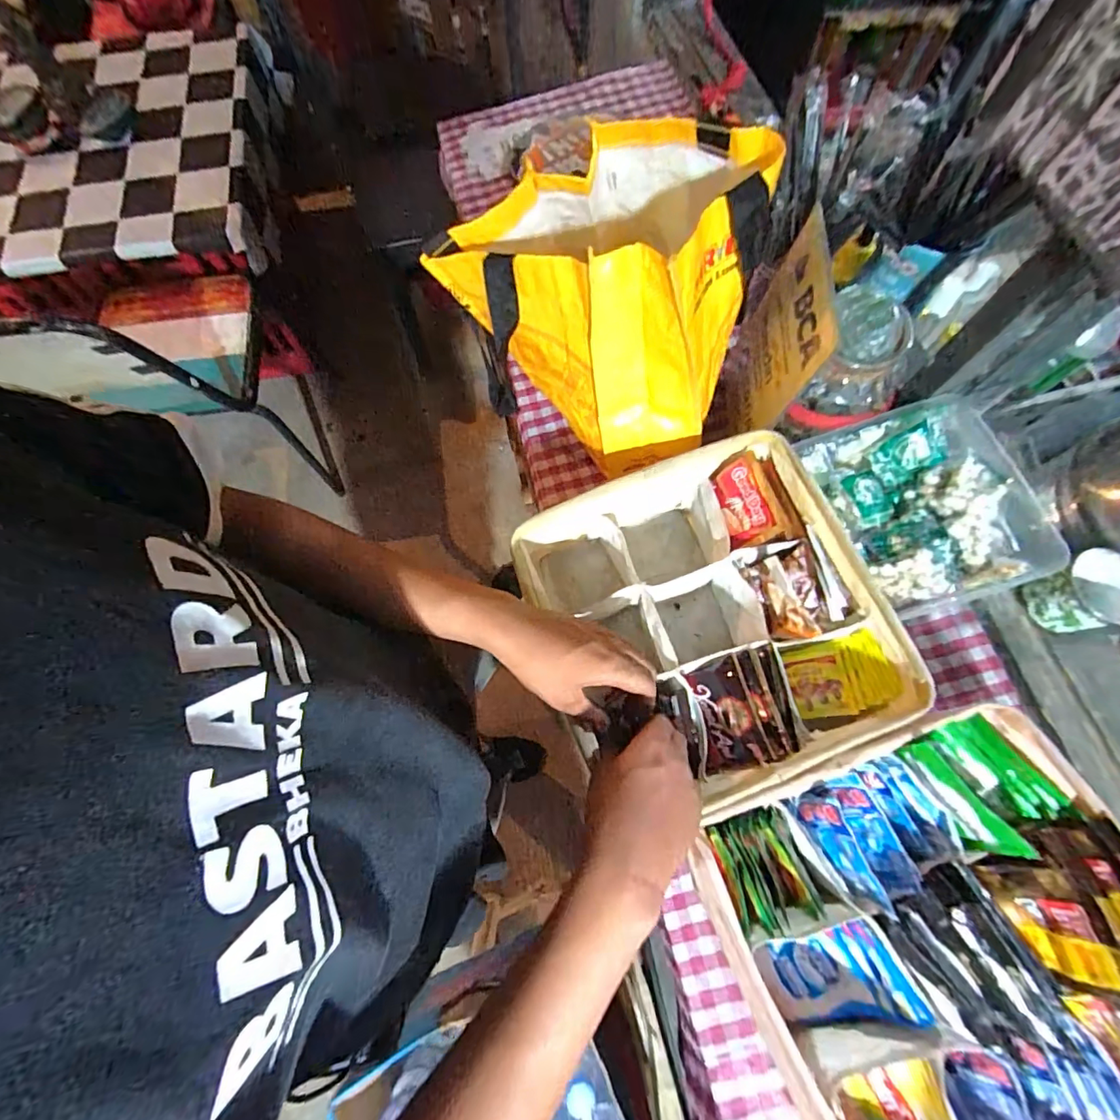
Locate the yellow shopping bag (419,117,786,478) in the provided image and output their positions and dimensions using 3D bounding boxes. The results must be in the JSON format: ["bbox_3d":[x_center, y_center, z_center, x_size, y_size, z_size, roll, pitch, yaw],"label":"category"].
[{"bbox_3d":[0.049,-0.264,0.489,0.270,0.228,0.206,31,74,11],"label":"yellow shopping bag"}]

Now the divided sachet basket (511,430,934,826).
[{"bbox_3d":[0.131,0.060,0.479,0.277,0.122,0.286,-20,72,-6],"label":"divided sachet basket"}]

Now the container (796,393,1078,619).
[{"bbox_3d":[0.364,-0.050,0.509,0.172,0.074,0.204,-18,71,-5],"label":"container"}]

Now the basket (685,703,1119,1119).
[{"bbox_3d":[0.272,0.294,0.379,0.304,0.120,0.273,-23,72,-7],"label":"basket"}]

